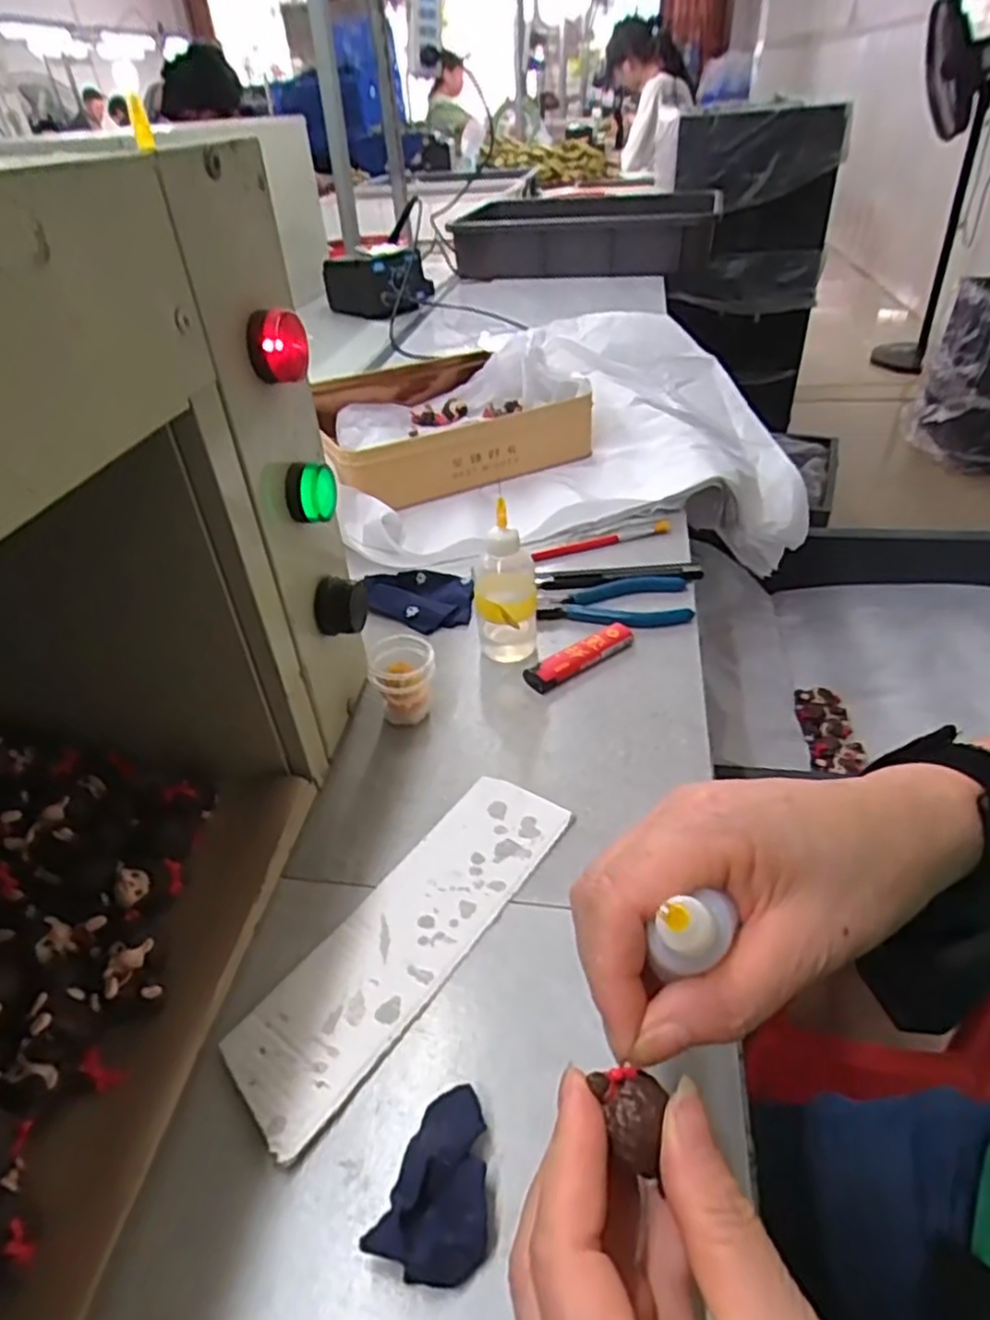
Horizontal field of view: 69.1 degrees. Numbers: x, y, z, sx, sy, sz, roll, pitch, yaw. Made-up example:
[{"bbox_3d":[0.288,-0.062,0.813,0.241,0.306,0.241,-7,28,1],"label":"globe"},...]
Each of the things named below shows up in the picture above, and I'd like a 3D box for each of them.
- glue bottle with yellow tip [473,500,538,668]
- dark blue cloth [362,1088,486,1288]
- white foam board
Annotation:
[{"bbox_3d":[0.007,-0.045,0.449,0.038,0.093,0.038,-4,38,0],"label":"glue bottle with yellow tip"},{"bbox_3d":[-0.015,0.172,0.237,0.033,0.017,0.052,12,41,20],"label":"dark blue cloth"},{"bbox_3d":[-0.037,0.117,0.319,0.054,0.008,0.181,22,46,30],"label":"white foam board"}]

